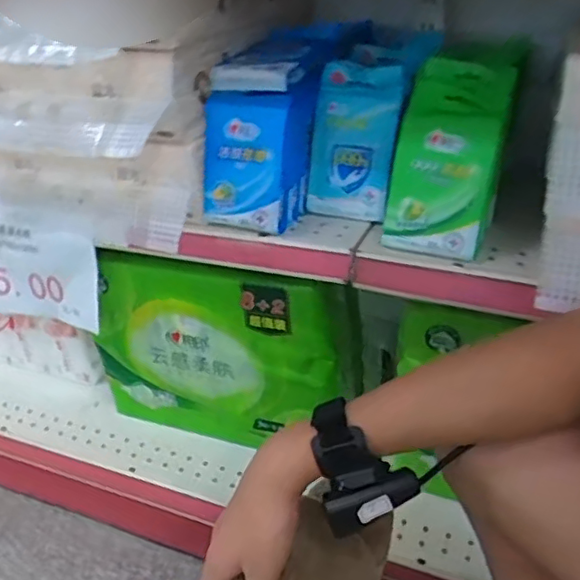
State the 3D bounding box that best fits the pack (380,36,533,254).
[{"bbox_3d":[0.147,-0.128,0.554,0.090,0.192,0.065,22,12,34],"label":"pack"}]

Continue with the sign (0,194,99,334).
[{"bbox_3d":[-0.324,-0.035,0.739,0.202,0.154,0.010,11,26,13],"label":"sign"}]

